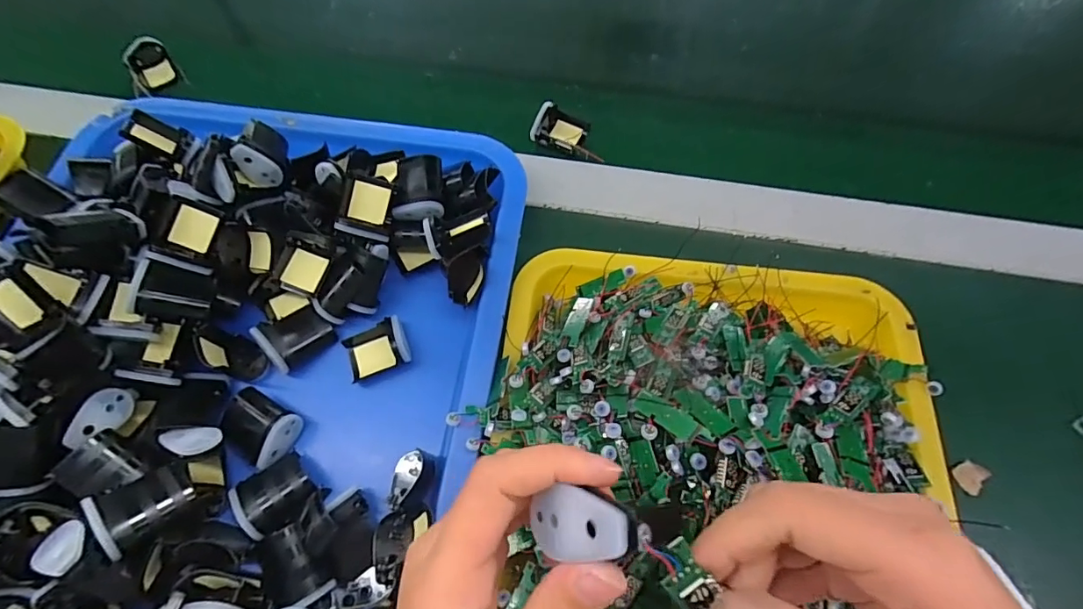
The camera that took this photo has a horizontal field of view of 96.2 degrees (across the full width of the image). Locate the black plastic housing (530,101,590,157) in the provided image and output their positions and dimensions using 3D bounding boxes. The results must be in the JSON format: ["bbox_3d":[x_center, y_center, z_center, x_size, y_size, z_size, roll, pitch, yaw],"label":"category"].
[{"bbox_3d":[0.019,-0.150,0.418,0.048,0.022,0.042,22,68,8],"label":"black plastic housing"}]

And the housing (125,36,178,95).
[{"bbox_3d":[-0.360,-0.222,0.452,0.041,0.014,0.041,-39,104,-18],"label":"housing"}]

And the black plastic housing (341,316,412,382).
[{"bbox_3d":[-0.112,0.029,0.327,0.041,0.026,0.034,-19,68,-9],"label":"black plastic housing"}]

